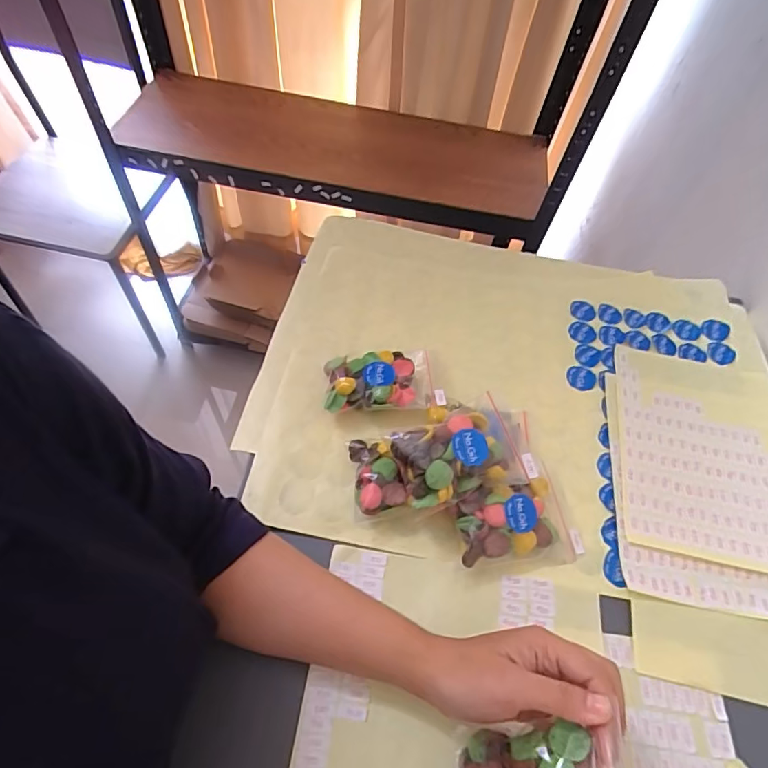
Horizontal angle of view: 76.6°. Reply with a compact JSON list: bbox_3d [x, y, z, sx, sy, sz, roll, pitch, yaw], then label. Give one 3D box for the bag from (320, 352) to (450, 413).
[{"bbox_3d":[-0.003,-0.002,0.446,0.100,0.029,0.065,-2,57,-6],"label":"bag"}]

